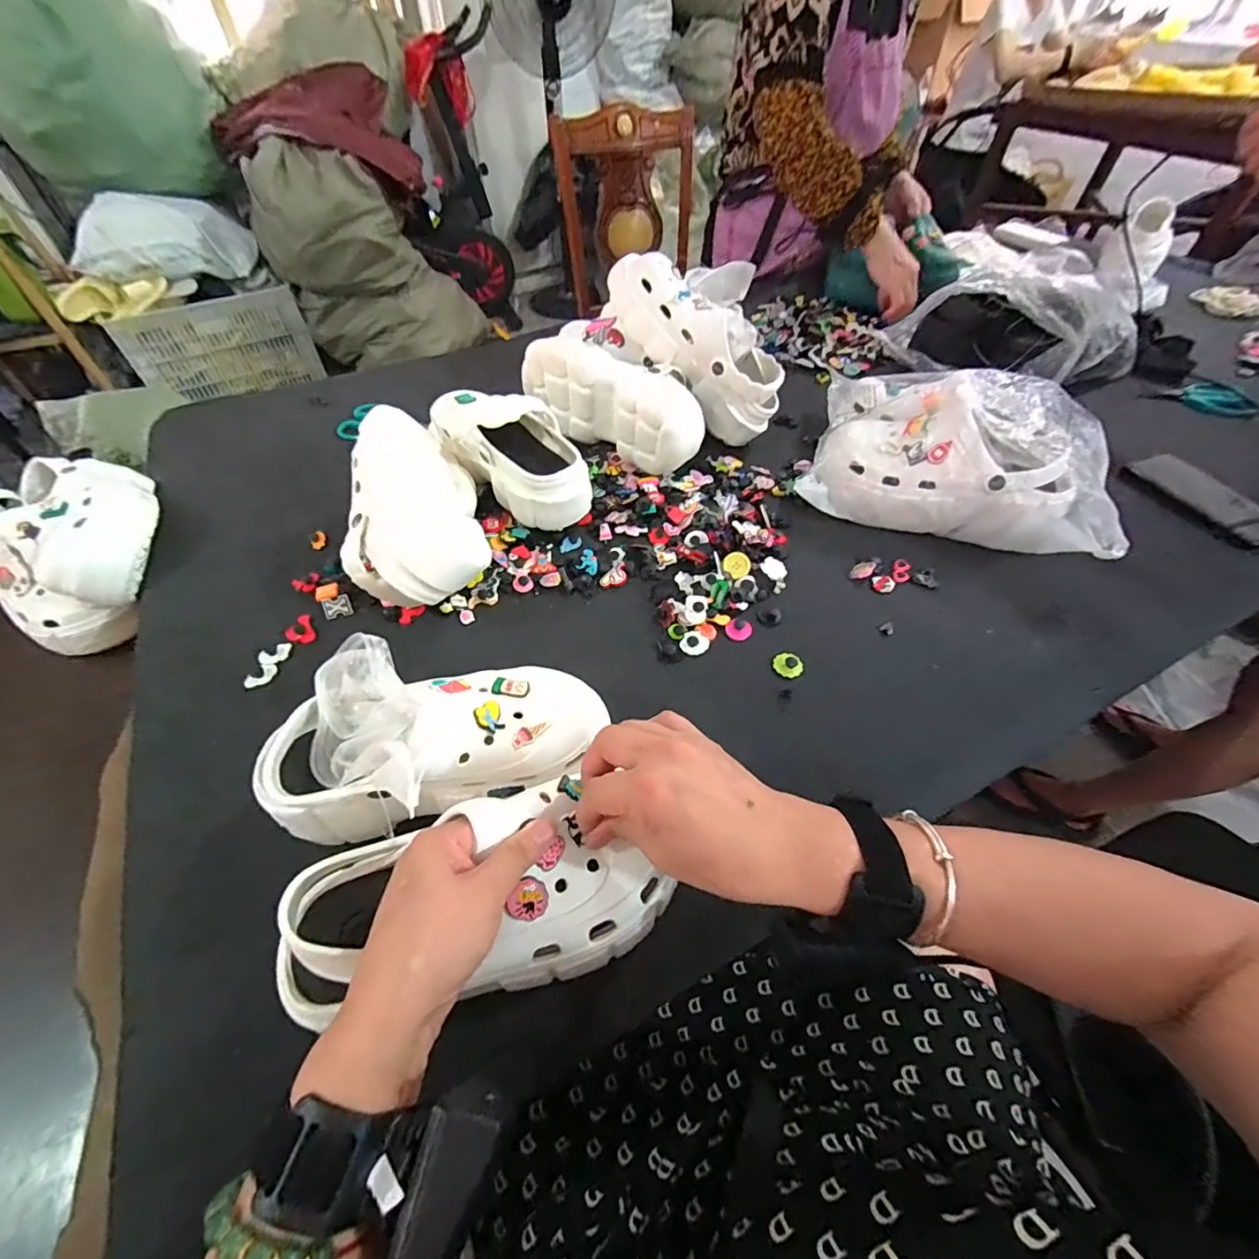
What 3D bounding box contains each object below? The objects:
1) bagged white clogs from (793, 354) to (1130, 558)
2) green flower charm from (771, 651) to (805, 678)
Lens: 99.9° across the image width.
[{"bbox_3d":[0.385,-0.212,0.622,0.315,0.107,0.236,20,54,16],"label":"bagged white clogs"},{"bbox_3d":[0.151,0.033,0.506,0.025,0.013,0.026,-1,51,-1],"label":"green flower charm"}]

